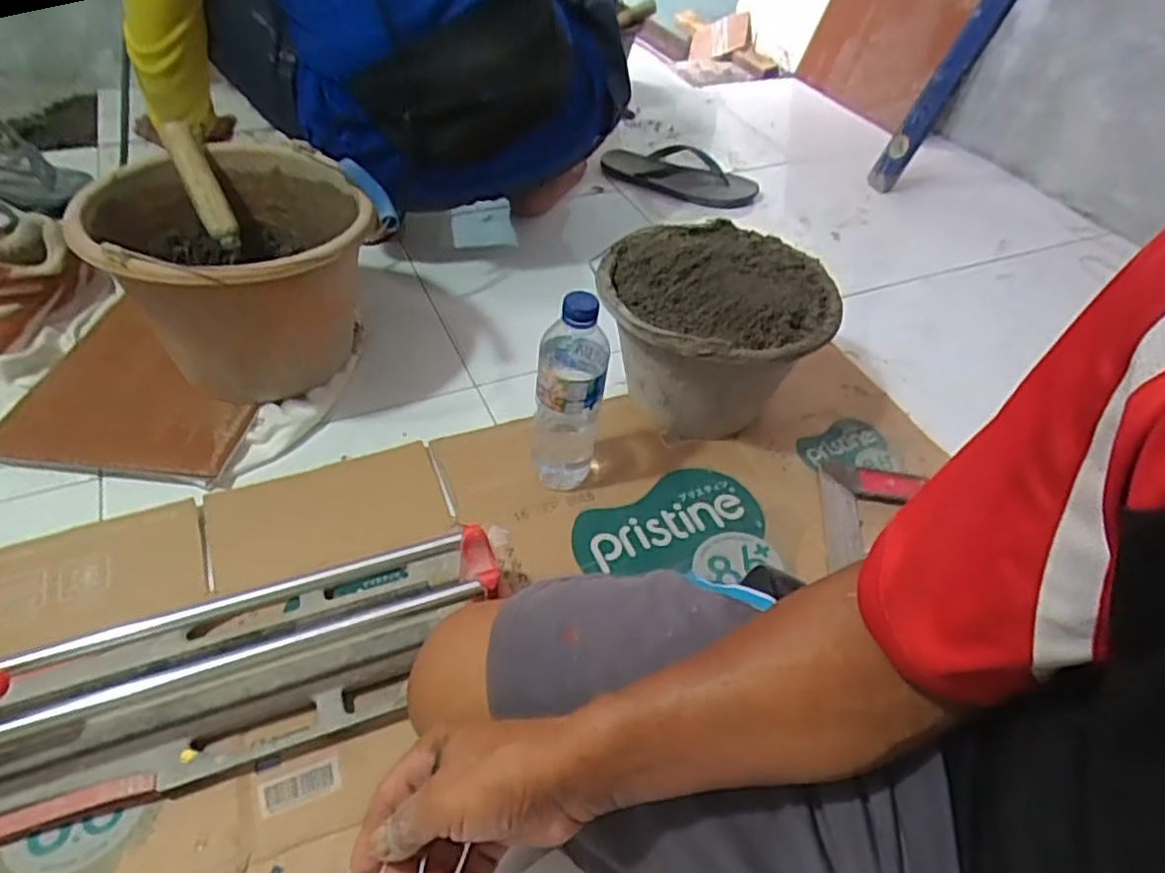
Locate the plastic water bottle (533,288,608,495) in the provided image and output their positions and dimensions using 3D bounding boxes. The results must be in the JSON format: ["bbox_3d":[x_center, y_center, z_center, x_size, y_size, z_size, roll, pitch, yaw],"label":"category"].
[{"bbox_3d":[-0.015,-0.039,0.676,0.068,0.221,0.062,9,45,3],"label":"plastic water bottle"}]

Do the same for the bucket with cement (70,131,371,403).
[{"bbox_3d":[-0.373,-0.171,0.783,0.270,0.211,0.291,3,45,-3],"label":"bucket with cement"}]

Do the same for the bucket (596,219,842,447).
[{"bbox_3d":[0.142,-0.115,0.796,0.241,0.177,0.241,3,45,-3],"label":"bucket"}]

